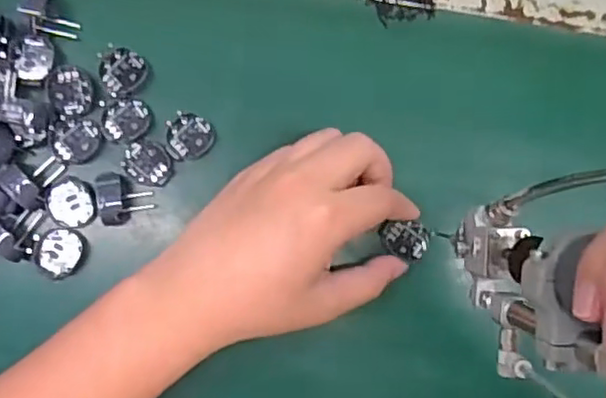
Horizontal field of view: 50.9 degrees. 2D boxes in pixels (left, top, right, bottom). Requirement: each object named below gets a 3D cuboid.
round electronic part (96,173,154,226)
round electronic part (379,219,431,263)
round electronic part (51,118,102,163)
[{"bbox_3d":[-0.101,0.000,0.363,0.027,0.020,0.028,-4,88,-6],"label":"round electronic part"},{"bbox_3d":[0.062,0.025,0.382,0.030,0.005,0.023,12,85,-6],"label":"round electronic part"},{"bbox_3d":[-0.130,-0.033,0.364,0.027,0.006,0.025,0,88,-6],"label":"round electronic part"}]

